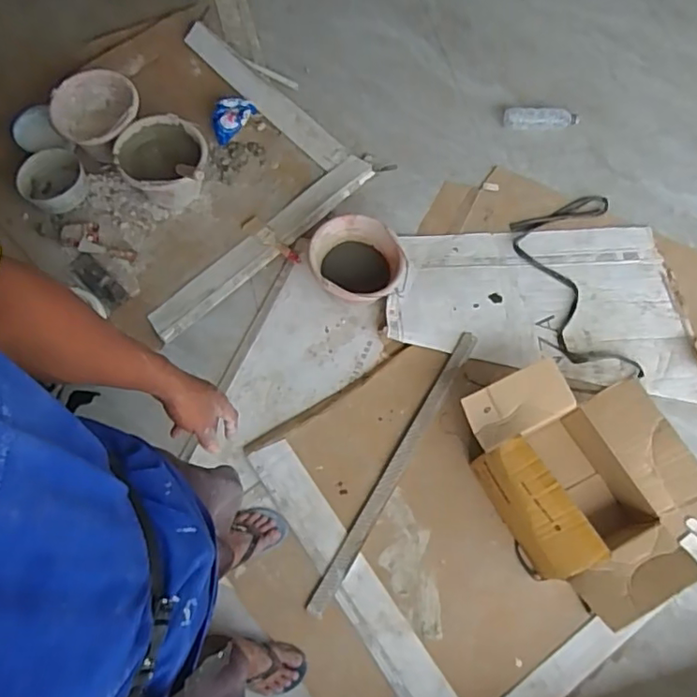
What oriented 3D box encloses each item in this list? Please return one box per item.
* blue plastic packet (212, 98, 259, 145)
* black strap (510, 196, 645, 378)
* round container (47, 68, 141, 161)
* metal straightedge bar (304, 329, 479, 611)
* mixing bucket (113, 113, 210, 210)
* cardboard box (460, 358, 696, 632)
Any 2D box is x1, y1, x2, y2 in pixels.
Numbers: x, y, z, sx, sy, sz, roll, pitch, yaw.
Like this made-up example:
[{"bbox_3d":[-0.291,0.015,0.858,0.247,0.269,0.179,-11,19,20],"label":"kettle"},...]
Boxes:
[{"bbox_3d":[-0.353,-0.716,1.776,0.148,0.064,0.124,-16,71,-8],"label":"blue plastic packet"},{"bbox_3d":[0.629,-0.198,1.619,0.304,0.039,0.586,1,69,-1],"label":"black strap"},{"bbox_3d":[-0.726,-0.689,1.669,0.266,0.113,0.257,33,72,10],"label":"round container"},{"bbox_3d":[0.124,0.281,1.407,0.041,0.013,0.795,30,71,9],"label":"metal straightedge bar"},{"bbox_3d":[-0.525,-0.525,1.630,0.252,0.185,0.267,-4,69,-3],"label":"mixing bucket"},{"bbox_3d":[0.576,0.274,1.315,0.467,0.234,0.564,-30,73,-12],"label":"cardboard box"}]

